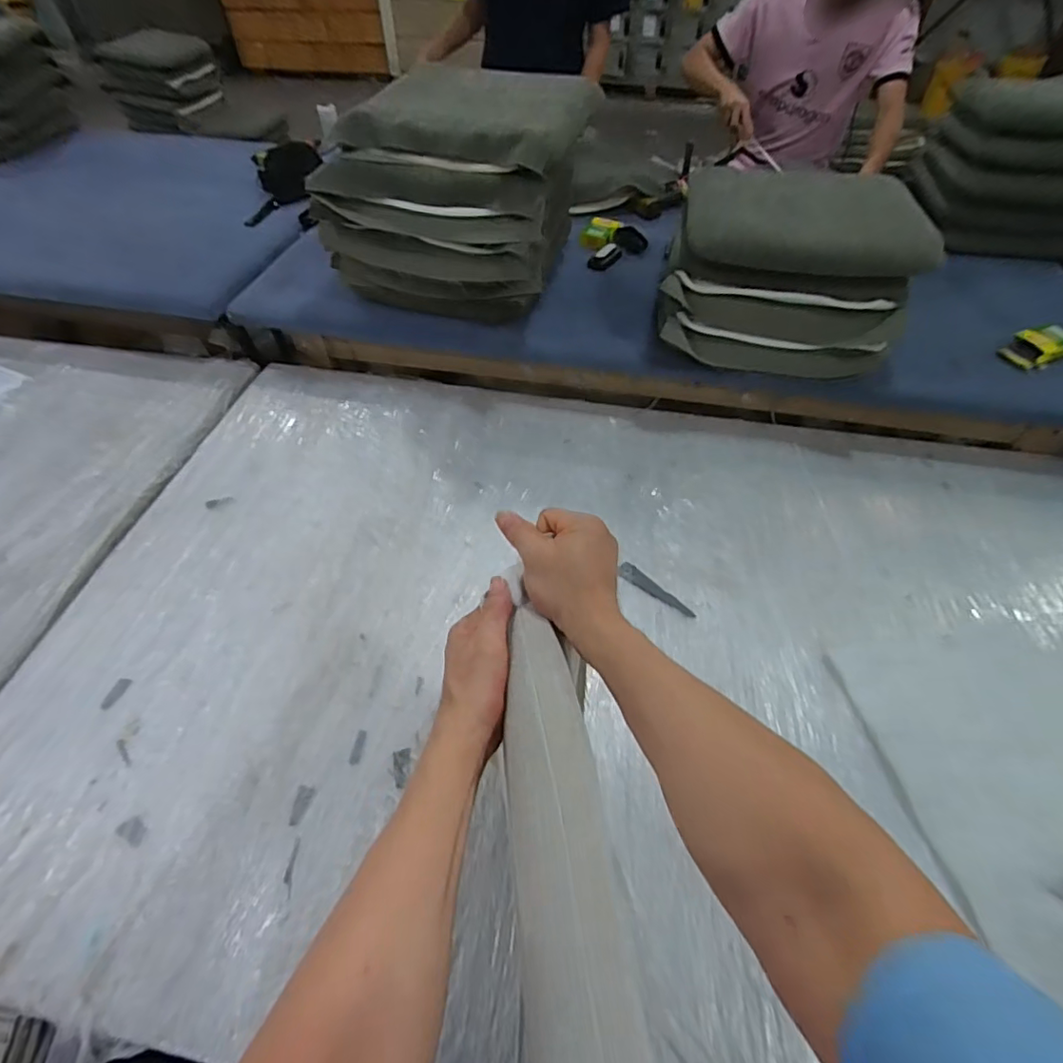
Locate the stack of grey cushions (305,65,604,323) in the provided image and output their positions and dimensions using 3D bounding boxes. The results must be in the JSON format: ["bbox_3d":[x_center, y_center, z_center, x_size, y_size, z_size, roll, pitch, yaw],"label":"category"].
[{"bbox_3d":[-0.156,-0.721,1.238,0.502,0.391,0.440,12,53,10],"label":"stack of grey cushions"}]

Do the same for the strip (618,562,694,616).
[{"bbox_3d":[0.221,0.107,0.991,0.152,0.008,0.033,38,61,26],"label":"strip"}]

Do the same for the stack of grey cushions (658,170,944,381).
[{"bbox_3d":[0.514,-0.548,1.170,0.449,0.284,0.336,9,52,8],"label":"stack of grey cushions"}]

